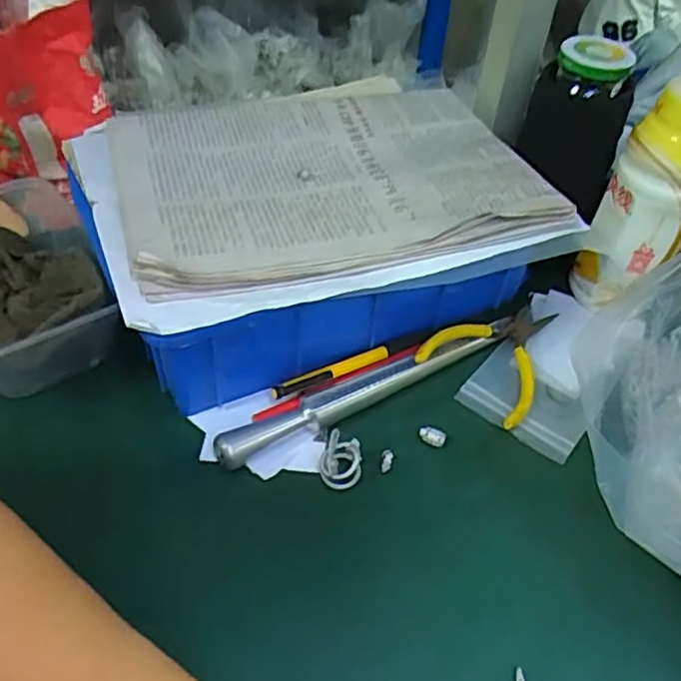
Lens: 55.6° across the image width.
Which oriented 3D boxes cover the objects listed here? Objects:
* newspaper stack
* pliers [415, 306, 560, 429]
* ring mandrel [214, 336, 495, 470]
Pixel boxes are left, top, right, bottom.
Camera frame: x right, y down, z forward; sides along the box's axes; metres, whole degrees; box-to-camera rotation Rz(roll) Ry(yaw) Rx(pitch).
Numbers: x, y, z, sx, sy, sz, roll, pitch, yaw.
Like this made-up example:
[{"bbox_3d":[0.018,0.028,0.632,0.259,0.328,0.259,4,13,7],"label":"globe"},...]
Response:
[{"bbox_3d":[-0.018,-0.108,0.436,0.280,0.027,0.224,-14,49,-19],"label":"newspaper stack"},{"bbox_3d":[0.110,0.002,0.453,0.077,0.023,0.110,28,49,19],"label":"pliers"},{"bbox_3d":[0.016,0.031,0.415,0.200,0.020,0.019,-22,52,-25],"label":"ring mandrel"}]

